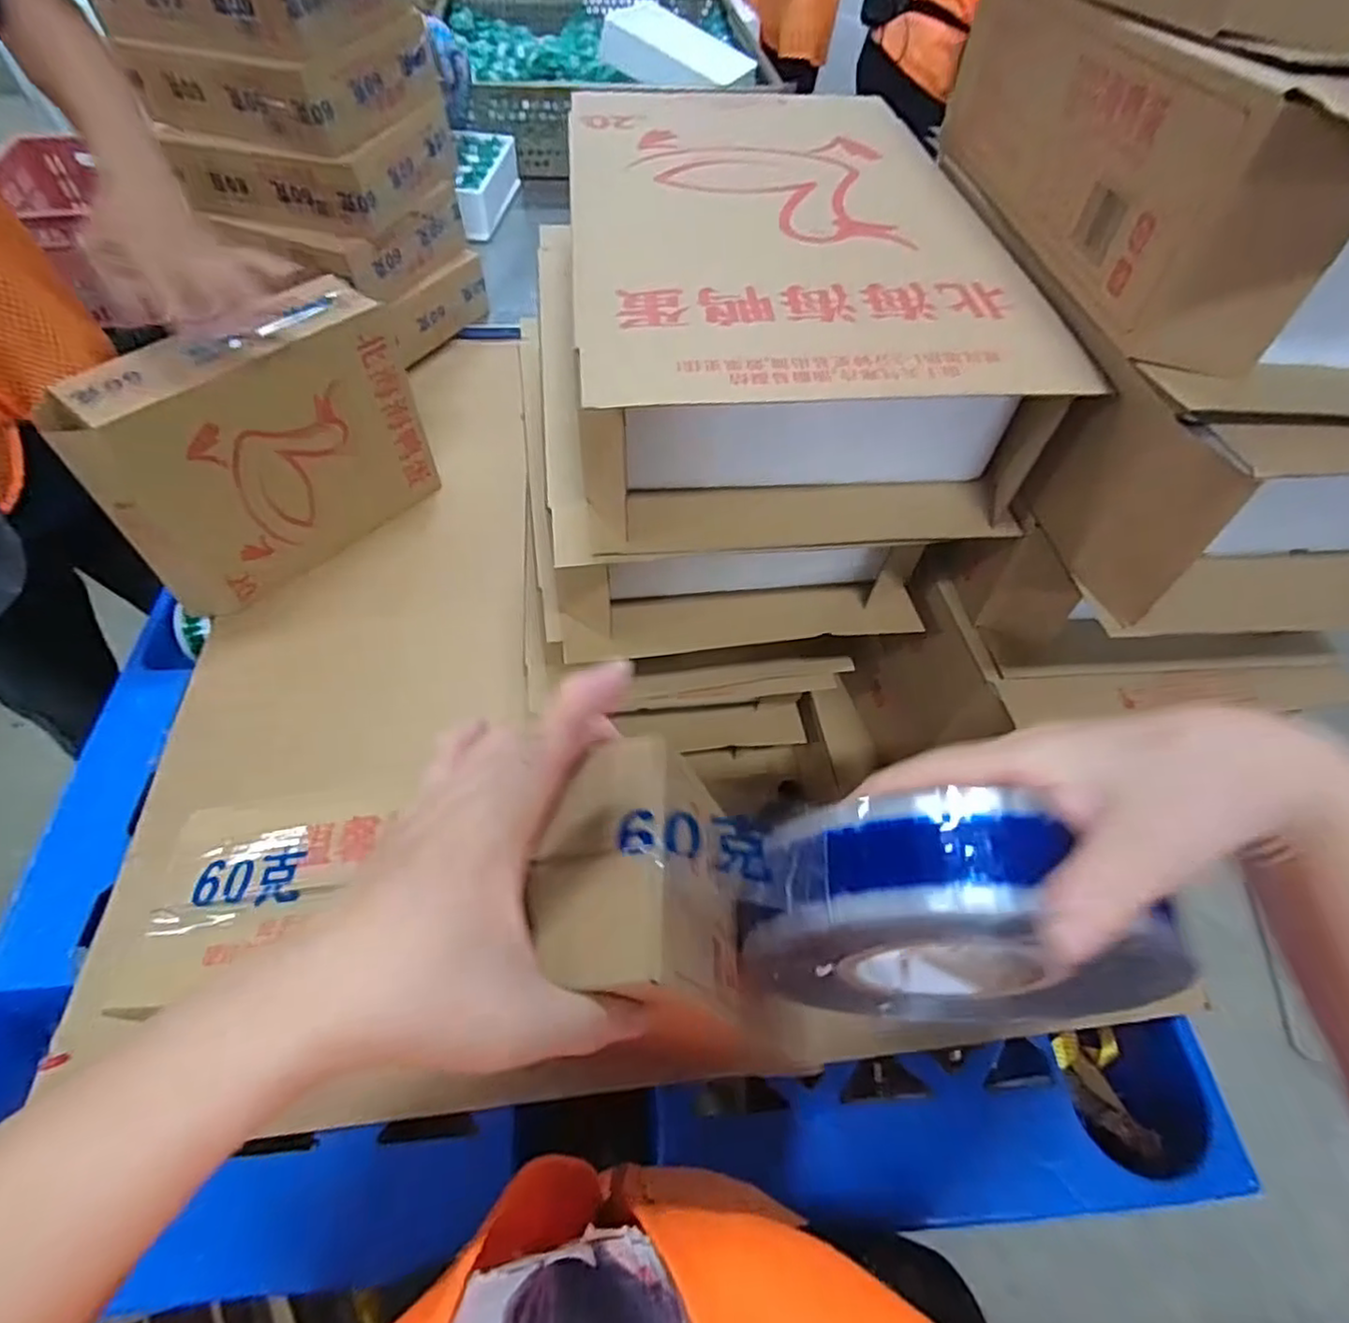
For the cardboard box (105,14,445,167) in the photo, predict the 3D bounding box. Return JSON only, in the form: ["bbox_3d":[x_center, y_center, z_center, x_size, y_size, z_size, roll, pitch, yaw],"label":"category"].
[{"bbox_3d":[-0.507,-0.765,0.885,0.299,0.088,0.227,16,55,9],"label":"cardboard box"}]

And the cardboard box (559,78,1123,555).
[{"bbox_3d":[0.062,-0.234,0.428,0.233,0.097,0.348,-3,54,-4],"label":"cardboard box"}]

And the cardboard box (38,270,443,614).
[{"bbox_3d":[-0.434,-0.232,0.740,0.082,0.249,0.326,34,60,20],"label":"cardboard box"}]

